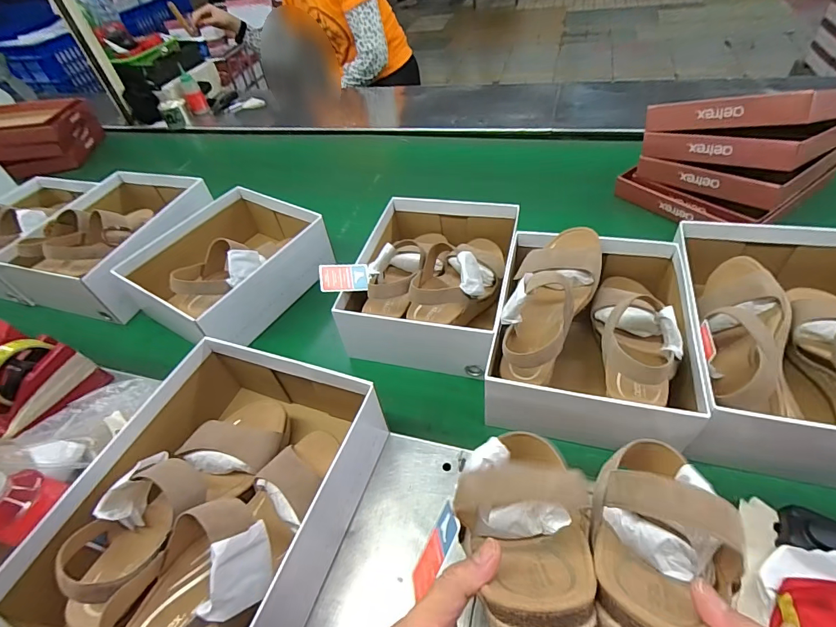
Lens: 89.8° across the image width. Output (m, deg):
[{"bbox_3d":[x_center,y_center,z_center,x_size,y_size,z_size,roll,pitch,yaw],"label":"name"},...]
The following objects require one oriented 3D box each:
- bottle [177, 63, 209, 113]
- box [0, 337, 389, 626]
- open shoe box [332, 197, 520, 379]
[{"bbox_3d":[-0.694,-0.689,1.287,0.057,0.118,0.053,-21,51,-17],"label":"bottle"},{"bbox_3d":[-0.194,0.178,0.423,0.242,0.131,0.303,15,50,14],"label":"box"},{"bbox_3d":[0.019,-0.062,0.618,0.218,0.096,0.285,11,49,11],"label":"open shoe box"}]

